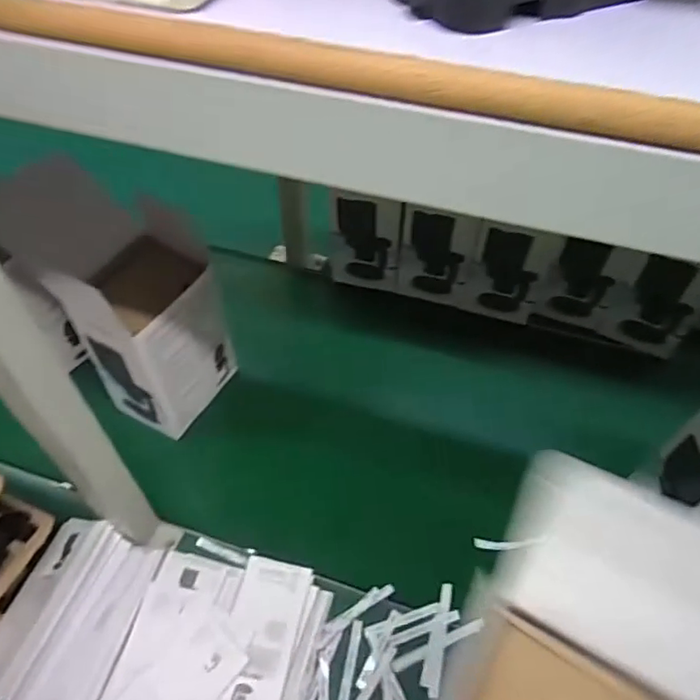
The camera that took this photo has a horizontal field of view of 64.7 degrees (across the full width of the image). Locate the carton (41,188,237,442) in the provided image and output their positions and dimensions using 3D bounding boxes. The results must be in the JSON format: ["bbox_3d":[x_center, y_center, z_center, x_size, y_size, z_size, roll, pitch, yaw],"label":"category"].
[{"bbox_3d":[-0.252,-0.036,0.749,0.111,0.263,0.187,21,54,16],"label":"carton"}]

